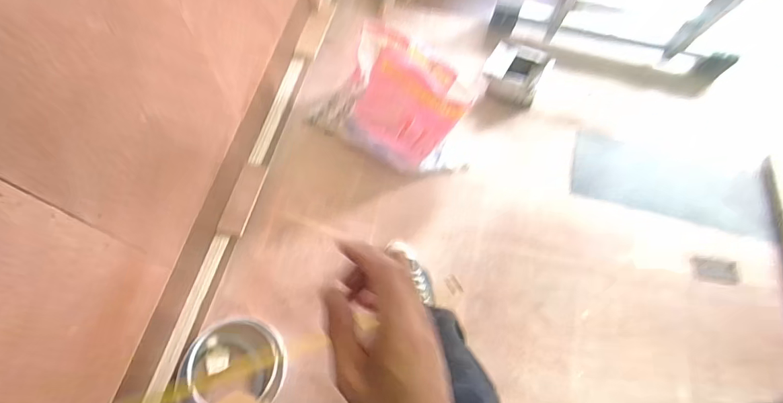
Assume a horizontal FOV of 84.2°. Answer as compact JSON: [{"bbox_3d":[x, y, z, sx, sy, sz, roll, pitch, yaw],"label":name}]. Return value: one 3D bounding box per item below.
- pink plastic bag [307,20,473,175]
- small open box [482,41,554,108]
[{"bbox_3d":[0.028,-0.257,1.054,0.394,0.222,0.279,32,70,10],"label":"pink plastic bag"},{"bbox_3d":[0.333,-0.340,1.167,0.166,0.103,0.110,23,68,7],"label":"small open box"}]

